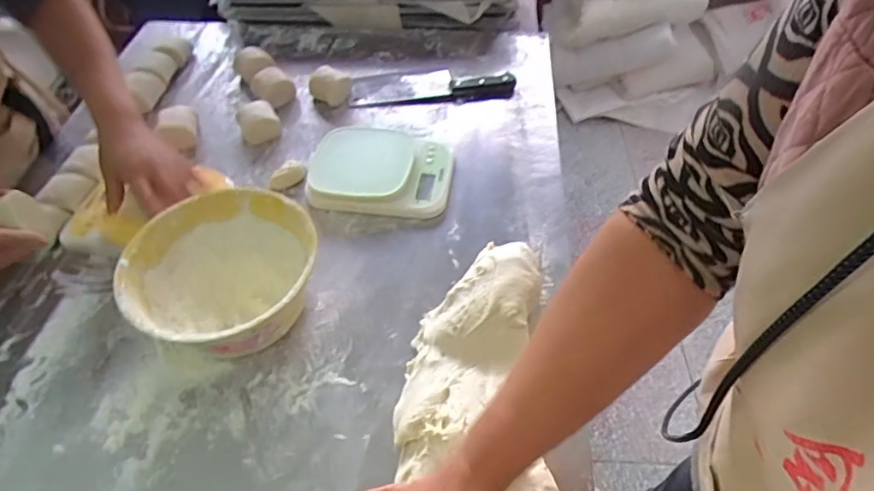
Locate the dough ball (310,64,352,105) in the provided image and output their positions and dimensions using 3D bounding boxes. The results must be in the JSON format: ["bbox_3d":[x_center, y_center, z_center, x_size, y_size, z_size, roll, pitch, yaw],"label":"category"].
[{"bbox_3d":[-0.177,-0.263,0.907,0.054,0.048,0.054,0,51,0],"label":"dough ball"}]

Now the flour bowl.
[{"bbox_3d":[-0.233,0.041,0.622,0.192,0.096,0.200,0,51,0],"label":"flour bowl"}]

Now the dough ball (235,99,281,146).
[{"bbox_3d":[-0.282,-0.195,0.861,0.059,0.048,0.057,0,51,0],"label":"dough ball"}]

